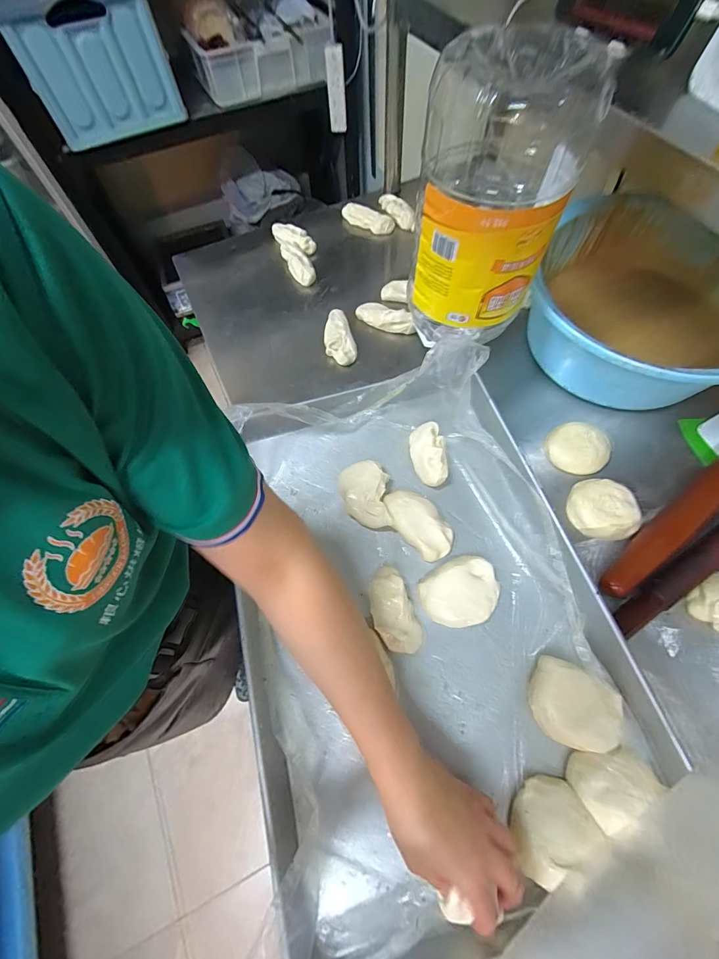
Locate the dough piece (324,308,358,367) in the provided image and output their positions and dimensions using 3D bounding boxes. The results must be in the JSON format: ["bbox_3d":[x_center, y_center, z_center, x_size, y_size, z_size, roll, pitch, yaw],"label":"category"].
[{"bbox_3d":[-0.034,-0.239,0.630,0.050,0.029,0.107,-7,65,-1],"label":"dough piece"}]

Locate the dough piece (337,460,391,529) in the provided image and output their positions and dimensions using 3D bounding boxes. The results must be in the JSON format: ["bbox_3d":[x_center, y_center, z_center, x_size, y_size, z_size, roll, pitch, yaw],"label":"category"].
[{"bbox_3d":[0.008,0.022,0.506,0.068,0.040,0.098,-11,65,-3],"label":"dough piece"}]

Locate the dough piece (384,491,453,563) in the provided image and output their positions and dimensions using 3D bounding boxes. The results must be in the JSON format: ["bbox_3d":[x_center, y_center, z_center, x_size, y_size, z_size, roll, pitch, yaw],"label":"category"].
[{"bbox_3d":[0.077,0.055,0.486,0.106,0.036,0.061,41,73,19],"label":"dough piece"}]

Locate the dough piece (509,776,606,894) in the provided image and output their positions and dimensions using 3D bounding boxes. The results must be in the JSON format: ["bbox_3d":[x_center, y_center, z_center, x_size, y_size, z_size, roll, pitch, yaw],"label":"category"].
[{"bbox_3d":[0.181,0.329,0.344,0.080,0.035,0.064,-31,68,-12],"label":"dough piece"}]

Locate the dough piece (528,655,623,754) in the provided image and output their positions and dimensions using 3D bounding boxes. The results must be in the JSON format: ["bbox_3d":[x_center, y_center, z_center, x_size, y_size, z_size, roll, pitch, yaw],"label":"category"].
[{"bbox_3d":[0.231,0.243,0.394,0.087,0.024,0.074,25,69,13],"label":"dough piece"}]

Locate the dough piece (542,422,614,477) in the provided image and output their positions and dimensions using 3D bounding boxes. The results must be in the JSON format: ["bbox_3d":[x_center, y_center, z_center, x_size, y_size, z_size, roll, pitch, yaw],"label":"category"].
[{"bbox_3d":[0.314,-0.045,0.525,0.078,0.024,0.075,-1,65,2],"label":"dough piece"}]

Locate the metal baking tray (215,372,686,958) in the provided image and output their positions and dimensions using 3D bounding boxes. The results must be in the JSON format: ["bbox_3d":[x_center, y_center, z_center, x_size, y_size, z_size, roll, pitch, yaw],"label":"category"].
[{"bbox_3d":[0.062,0.145,0.434,0.391,0.071,0.579,-15,65,-5],"label":"metal baking tray"}]

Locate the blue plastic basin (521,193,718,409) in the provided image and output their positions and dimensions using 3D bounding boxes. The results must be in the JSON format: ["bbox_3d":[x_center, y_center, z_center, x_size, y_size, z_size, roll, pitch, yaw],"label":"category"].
[{"bbox_3d":[0.415,-0.239,0.545,0.298,0.140,0.327,-1,65,2],"label":"blue plastic basin"}]

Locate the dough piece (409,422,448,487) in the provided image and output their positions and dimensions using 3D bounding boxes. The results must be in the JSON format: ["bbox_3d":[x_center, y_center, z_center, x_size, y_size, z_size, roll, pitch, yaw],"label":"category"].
[{"bbox_3d":[0.097,-0.037,0.524,0.047,0.041,0.091,-1,65,2],"label":"dough piece"}]

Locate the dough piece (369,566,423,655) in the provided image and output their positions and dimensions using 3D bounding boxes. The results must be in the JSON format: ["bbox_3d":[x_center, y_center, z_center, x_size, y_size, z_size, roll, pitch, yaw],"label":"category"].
[{"bbox_3d":[0.039,0.158,0.439,0.049,0.026,0.095,-21,66,-7],"label":"dough piece"}]

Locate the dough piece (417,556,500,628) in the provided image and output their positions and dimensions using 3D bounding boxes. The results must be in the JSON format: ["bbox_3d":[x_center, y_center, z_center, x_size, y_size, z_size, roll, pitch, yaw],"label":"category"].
[{"bbox_3d":[0.124,0.137,0.449,0.100,0.034,0.076,-24,66,-9],"label":"dough piece"}]

